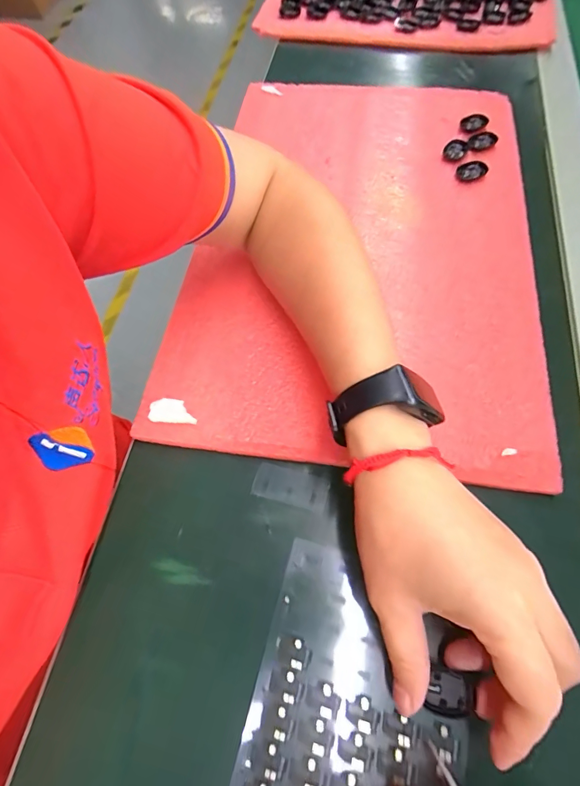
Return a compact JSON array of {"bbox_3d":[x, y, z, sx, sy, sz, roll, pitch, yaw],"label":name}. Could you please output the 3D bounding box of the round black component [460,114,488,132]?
[{"bbox_3d":[0.175,-0.258,0.391,0.027,0.004,0.021,-41,69,-15],"label":"round black component"}]

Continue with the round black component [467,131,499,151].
[{"bbox_3d":[0.179,-0.234,0.383,0.023,0.008,0.023,-1,65,3],"label":"round black component"}]

